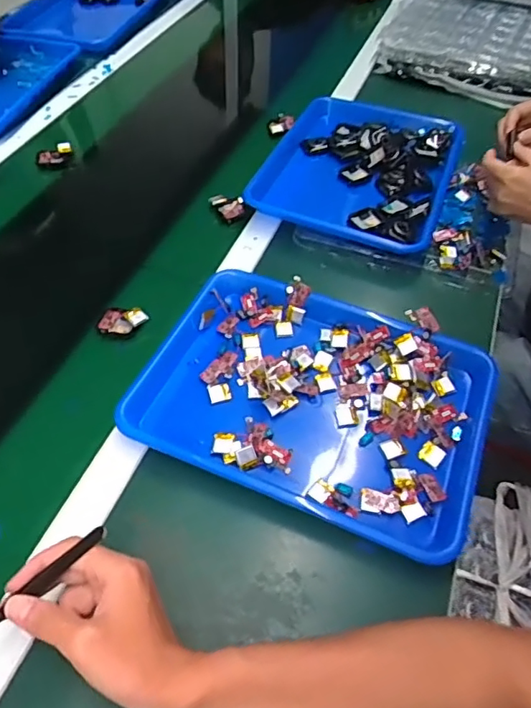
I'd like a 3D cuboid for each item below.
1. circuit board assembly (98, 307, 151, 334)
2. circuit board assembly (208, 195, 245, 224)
[{"bbox_3d":[-0.162,-0.040,0.633,0.055,0.004,0.035,-7,52,-6],"label":"circuit board assembly"},{"bbox_3d":[-0.050,-0.207,0.772,0.037,0.017,0.050,-29,57,-21],"label":"circuit board assembly"}]

